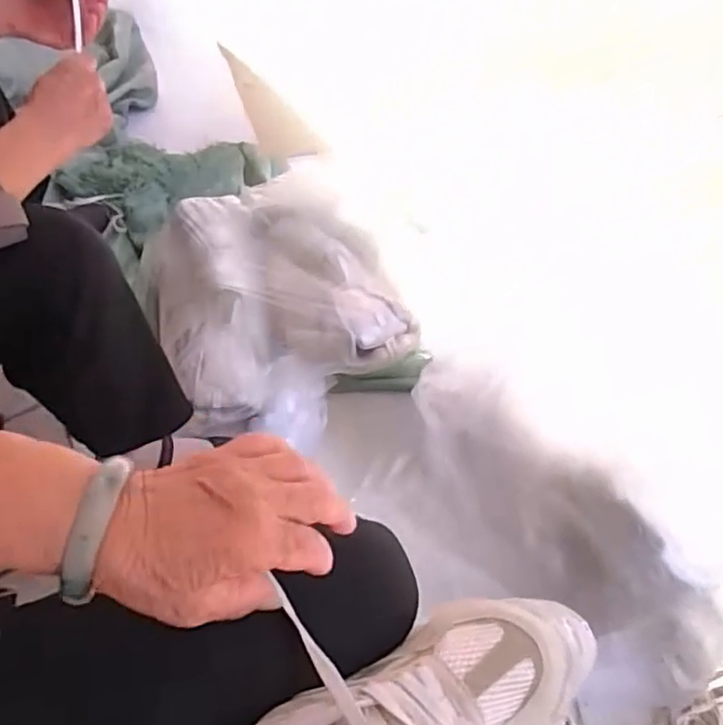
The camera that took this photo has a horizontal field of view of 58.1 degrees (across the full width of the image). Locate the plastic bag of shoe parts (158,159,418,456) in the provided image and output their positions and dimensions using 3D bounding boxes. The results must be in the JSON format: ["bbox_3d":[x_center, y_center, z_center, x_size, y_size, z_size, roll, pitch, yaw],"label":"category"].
[{"bbox_3d":[-0.124,-0.085,0.956,0.332,0.175,0.360,-12,55,-14],"label":"plastic bag of shoe parts"}]

